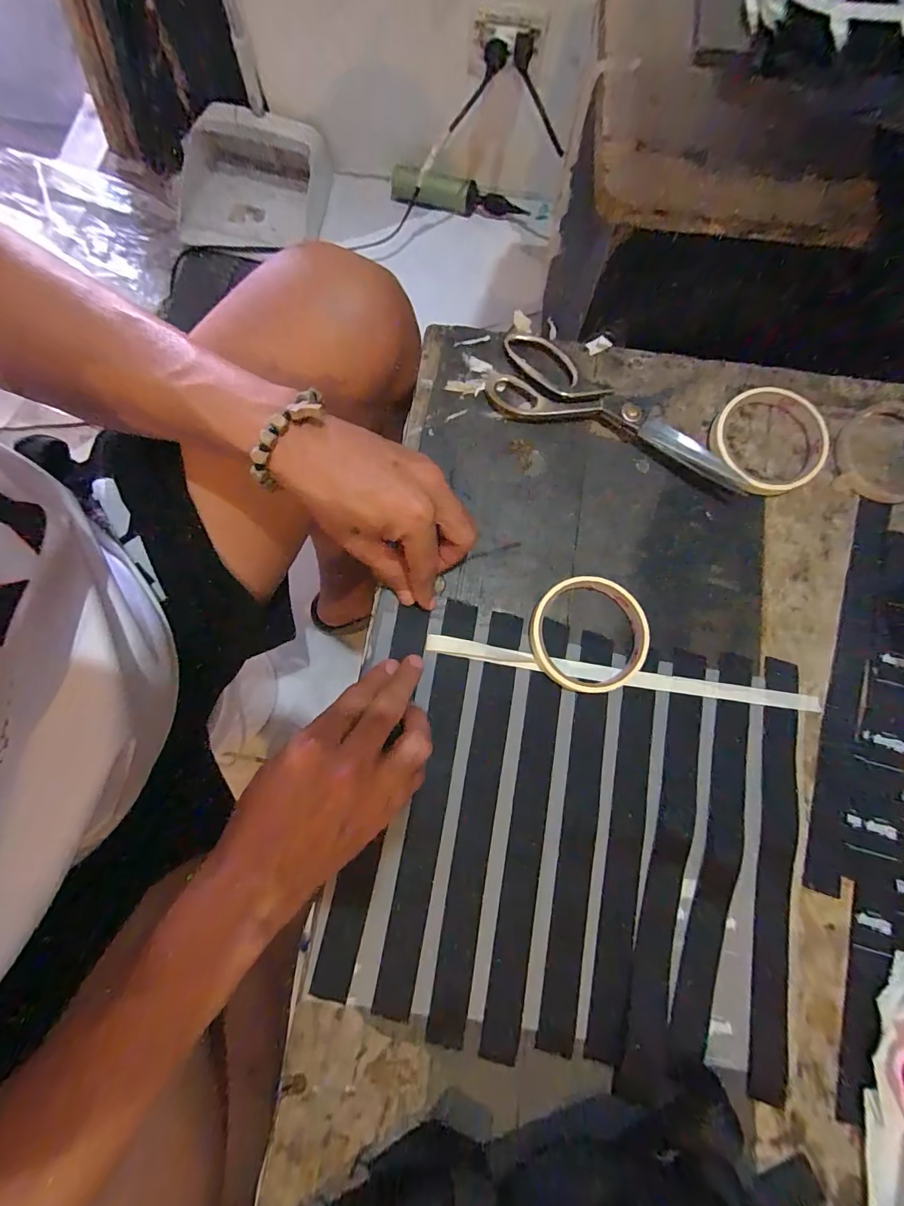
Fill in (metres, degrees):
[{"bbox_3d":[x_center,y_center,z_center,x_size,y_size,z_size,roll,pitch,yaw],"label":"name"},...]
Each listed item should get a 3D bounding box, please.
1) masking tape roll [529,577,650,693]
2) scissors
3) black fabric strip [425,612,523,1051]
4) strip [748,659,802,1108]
[{"bbox_3d":[0.105,0.023,0.330,0.089,0.014,0.085,0,79,0],"label":"masking tape roll"},{"bbox_3d":[0.141,-0.163,0.360,0.221,0.015,0.071,20,80,4],"label":"scissors"},{"bbox_3d":[0.019,0.149,0.312,0.026,0.011,0.282,9,79,1],"label":"black fabric strip"},{"bbox_3d":[0.235,0.188,0.312,0.035,0.006,0.288,12,79,3],"label":"strip"}]

